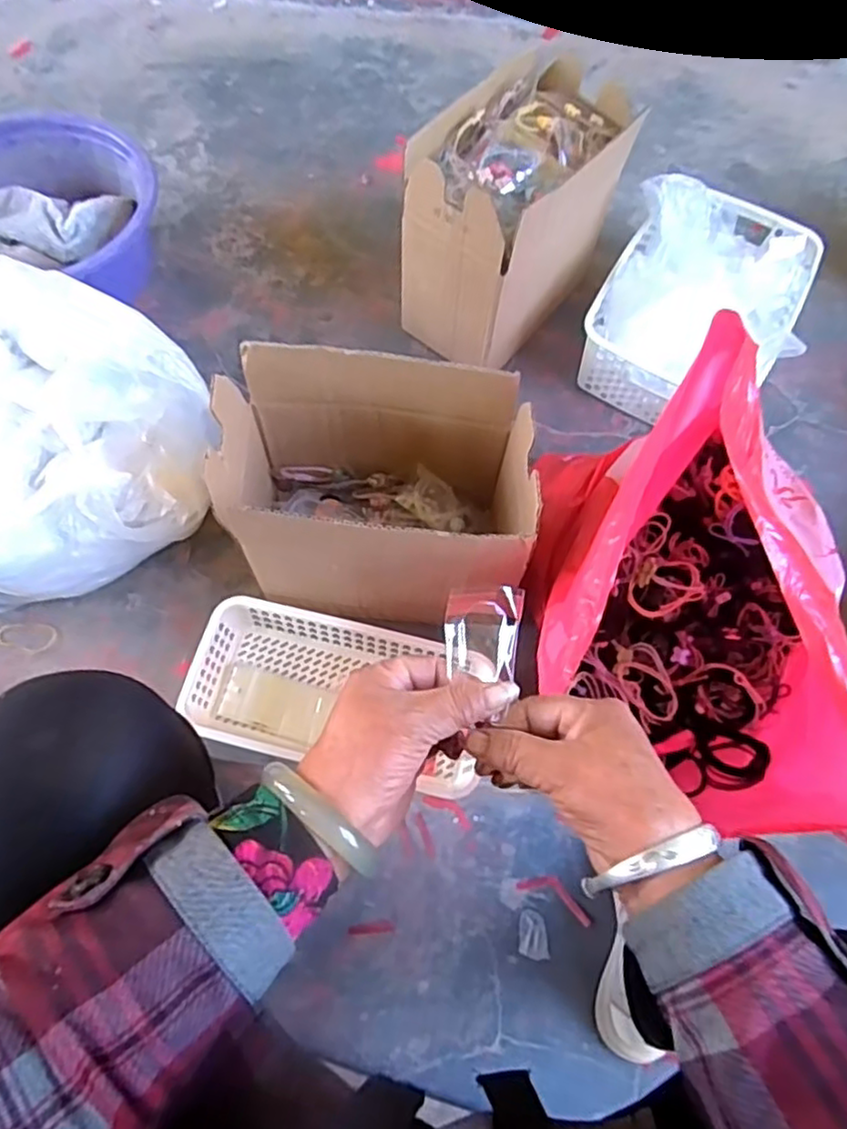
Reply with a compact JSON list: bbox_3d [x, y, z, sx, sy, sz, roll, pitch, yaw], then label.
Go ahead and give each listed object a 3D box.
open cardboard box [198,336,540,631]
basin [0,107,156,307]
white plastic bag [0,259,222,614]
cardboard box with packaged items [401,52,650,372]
[{"bbox_3d":[-0.041,-0.051,0.575,0.233,0.185,0.156,4,65,0],"label":"open cardboard box"},{"bbox_3d":[-0.443,-0.382,0.789,0.251,0.116,0.266,36,69,13],"label":"basin"},{"bbox_3d":[-0.364,-0.110,0.620,0.294,0.175,0.243,-14,67,-8],"label":"white plastic bag"},{"bbox_3d":[0.099,-0.372,0.748,0.145,0.217,0.246,37,70,14],"label":"cardboard box with packaged items"}]

